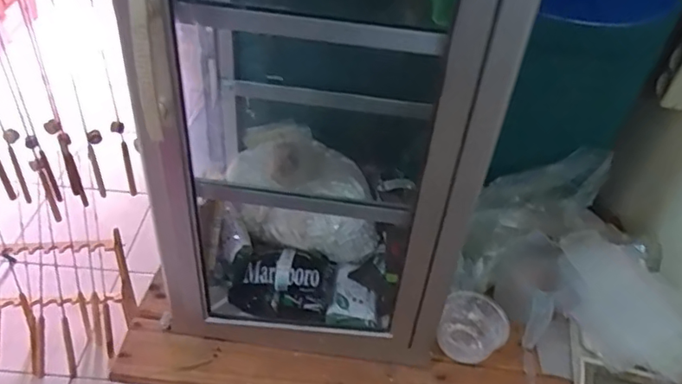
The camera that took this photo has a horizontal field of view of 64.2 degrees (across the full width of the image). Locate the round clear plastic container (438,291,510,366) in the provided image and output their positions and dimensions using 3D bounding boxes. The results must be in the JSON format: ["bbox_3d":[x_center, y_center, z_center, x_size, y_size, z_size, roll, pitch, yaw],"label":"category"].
[{"bbox_3d":[0.188,0.196,0.776,0.090,0.053,0.088,4,41,-3],"label":"round clear plastic container"}]

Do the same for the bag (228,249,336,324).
[{"bbox_3d":[-0.077,0.119,0.746,0.131,0.068,0.088,8,41,2],"label":"bag"}]

